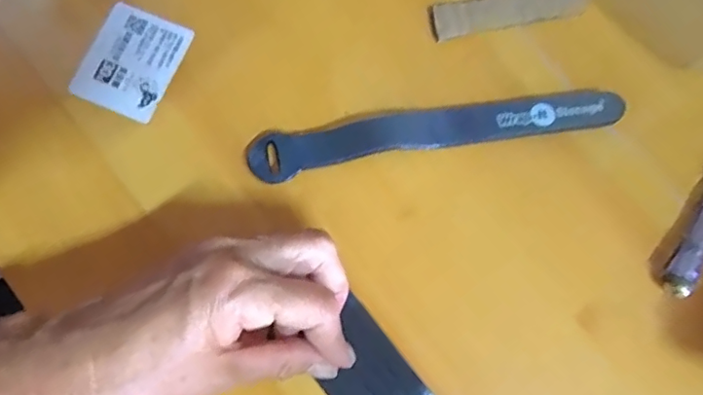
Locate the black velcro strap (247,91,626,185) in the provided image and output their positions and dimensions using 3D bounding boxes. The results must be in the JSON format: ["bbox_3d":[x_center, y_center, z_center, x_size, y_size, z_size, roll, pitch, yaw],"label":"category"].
[{"bbox_3d":[0.046,-0.036,0.294,0.198,0.006,0.026,-10,82,-4],"label":"black velcro strap"}]

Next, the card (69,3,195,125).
[{"bbox_3d":[-0.124,-0.077,0.308,0.050,0.004,0.061,22,80,4],"label":"card"}]

